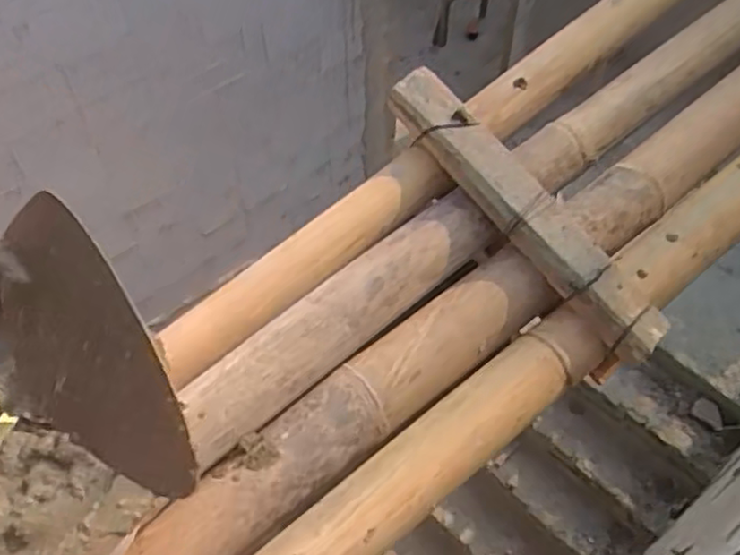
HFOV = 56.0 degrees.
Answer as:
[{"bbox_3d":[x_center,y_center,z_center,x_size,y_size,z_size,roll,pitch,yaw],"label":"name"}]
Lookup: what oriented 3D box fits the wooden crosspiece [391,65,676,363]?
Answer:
[{"bbox_3d":[0.169,-0.078,0.766,0.067,0.044,0.388,-34,75,-23],"label":"wooden crosspiece"}]

